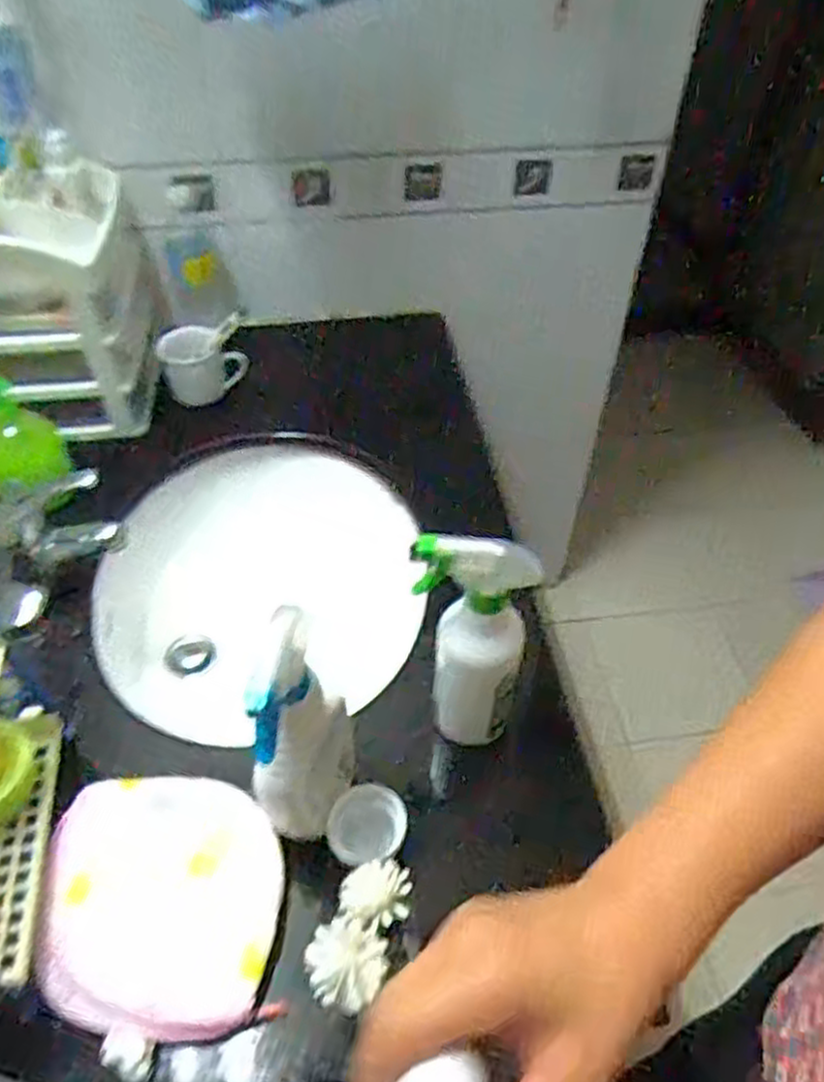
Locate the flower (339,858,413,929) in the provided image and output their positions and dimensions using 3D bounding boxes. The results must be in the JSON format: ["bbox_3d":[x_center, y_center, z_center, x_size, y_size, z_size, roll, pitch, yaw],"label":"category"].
[{"bbox_3d":[-0.024,0.236,0.508,0.047,0.021,0.045,0,48,-1],"label":"flower"}]

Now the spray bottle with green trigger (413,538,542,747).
[{"bbox_3d":[0.045,0.085,0.611,0.086,0.247,0.056,2,48,1],"label":"spray bottle with green trigger"}]

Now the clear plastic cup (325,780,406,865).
[{"bbox_3d":[-0.035,0.225,0.593,0.058,0.026,0.064,12,49,10],"label":"clear plastic cup"}]

